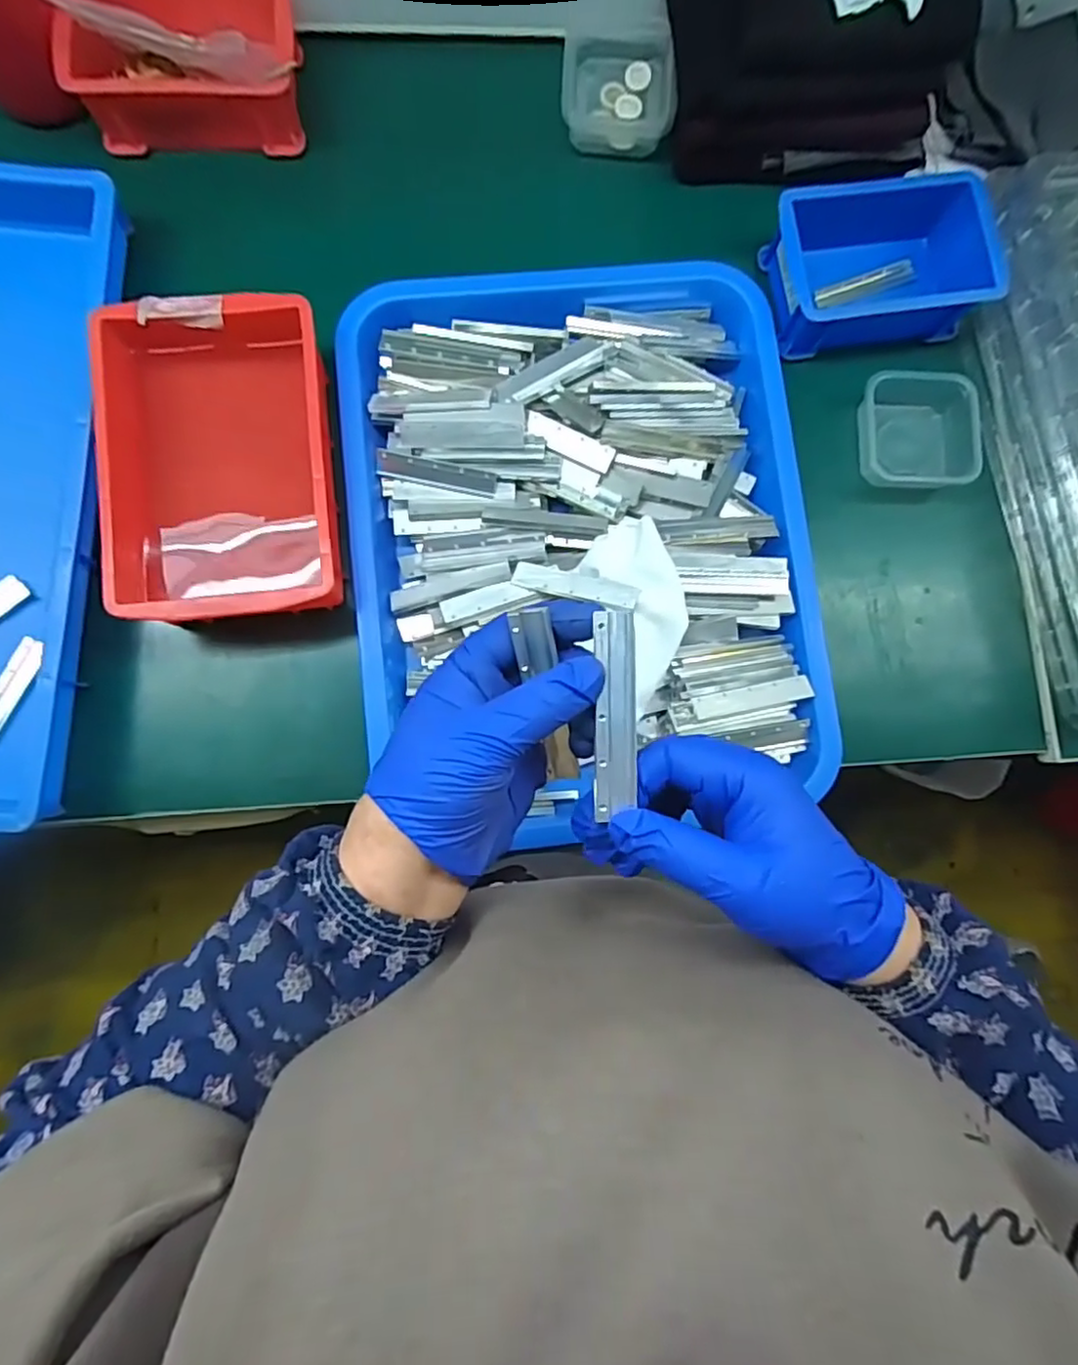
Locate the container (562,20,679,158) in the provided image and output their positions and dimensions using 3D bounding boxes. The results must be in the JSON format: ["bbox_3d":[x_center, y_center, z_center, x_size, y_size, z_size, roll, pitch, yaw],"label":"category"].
[{"bbox_3d":[0.053,-0.443,0.489,0.079,0.036,0.084,-6,84,-6],"label":"container"}]

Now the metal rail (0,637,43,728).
[{"bbox_3d":[-0.350,0.009,0.428,0.014,0.008,0.082,25,82,-2],"label":"metal rail"}]

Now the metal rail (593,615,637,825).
[{"bbox_3d":[0.030,0.012,0.259,0.017,0.005,0.078,1,91,-6],"label":"metal rail"}]

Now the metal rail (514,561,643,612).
[{"bbox_3d":[0.023,-0.062,0.421,0.082,0.008,0.017,15,82,17],"label":"metal rail"}]

